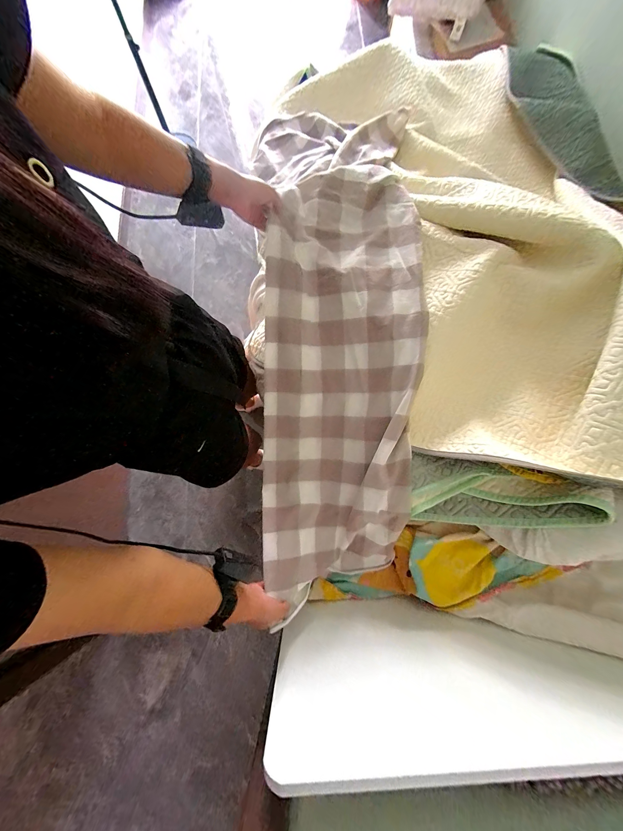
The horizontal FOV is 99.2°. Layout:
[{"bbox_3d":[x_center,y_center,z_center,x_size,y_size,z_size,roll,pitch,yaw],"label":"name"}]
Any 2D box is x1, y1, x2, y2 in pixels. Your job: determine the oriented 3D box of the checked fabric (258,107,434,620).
[{"bbox_3d":[0.061,-0.086,0.609,0.360,0.149,0.948,5,92,2],"label":"checked fabric"}]

